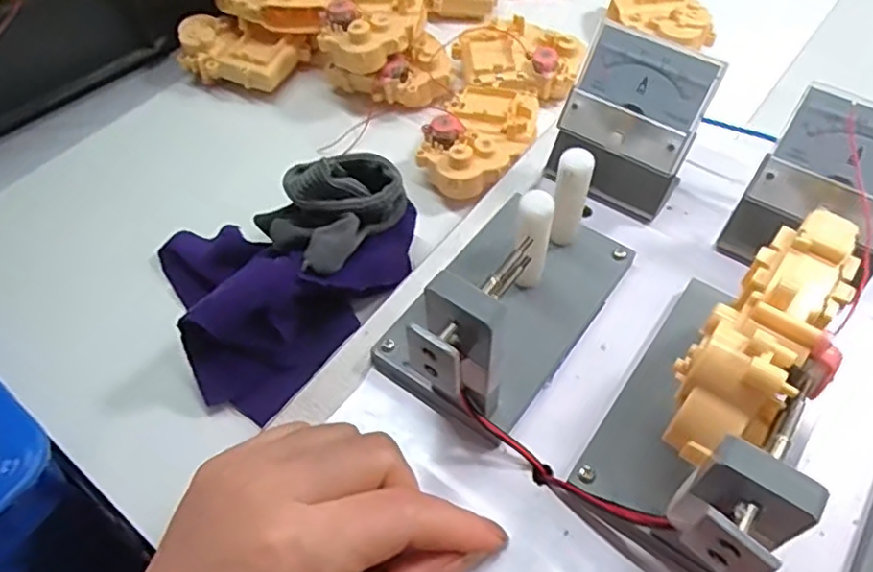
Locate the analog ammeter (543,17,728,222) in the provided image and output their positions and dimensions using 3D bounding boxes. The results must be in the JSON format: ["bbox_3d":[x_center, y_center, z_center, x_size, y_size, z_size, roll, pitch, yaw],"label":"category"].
[{"bbox_3d":[0.094,-0.077,0.311,0.062,0.078,0.047,31,61,22],"label":"analog ammeter"}]

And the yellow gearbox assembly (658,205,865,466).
[{"bbox_3d":[0.113,0.014,0.206,0.036,0.037,0.100,33,62,23],"label":"yellow gearbox assembly"}]

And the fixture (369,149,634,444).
[{"bbox_3d":[0.032,-0.009,0.260,0.067,0.079,0.133,31,61,23],"label":"fixture"}]

